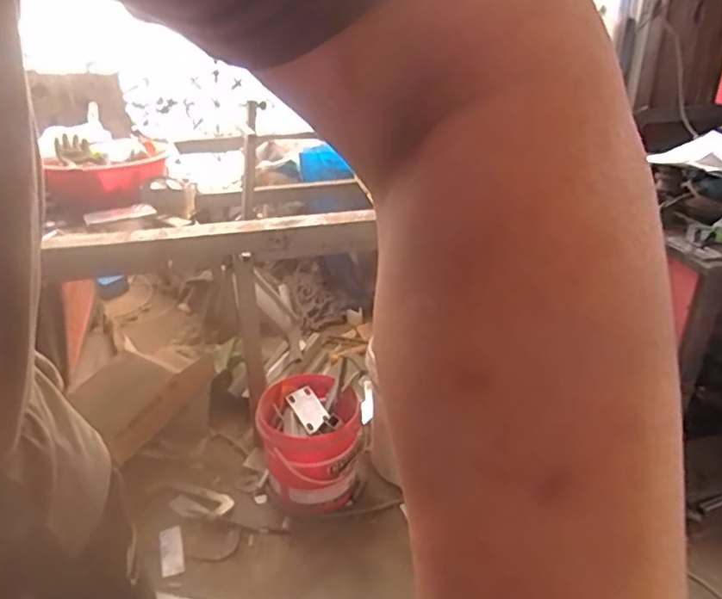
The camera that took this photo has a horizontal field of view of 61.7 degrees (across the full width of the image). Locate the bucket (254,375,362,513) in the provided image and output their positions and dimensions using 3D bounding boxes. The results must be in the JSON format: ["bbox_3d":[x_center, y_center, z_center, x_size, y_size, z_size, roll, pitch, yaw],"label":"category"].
[{"bbox_3d":[-0.130,0.385,1.552,0.254,0.250,0.312,-1,28,0],"label":"bucket"}]

